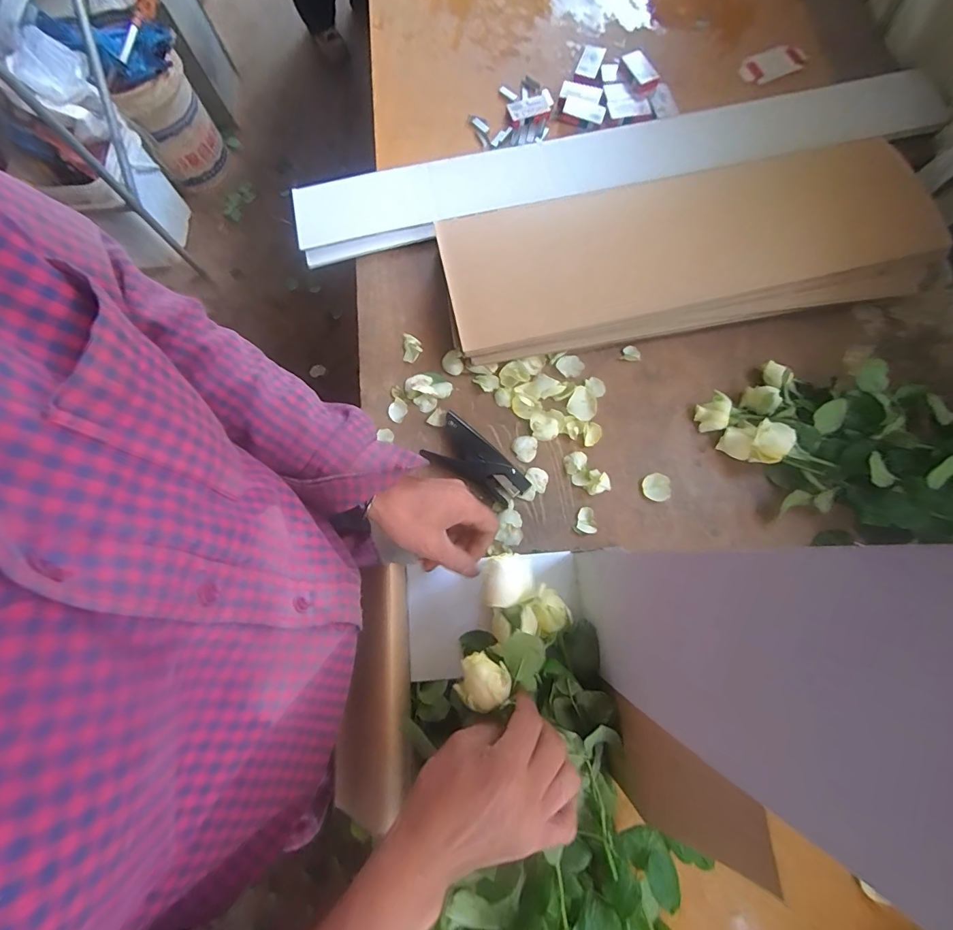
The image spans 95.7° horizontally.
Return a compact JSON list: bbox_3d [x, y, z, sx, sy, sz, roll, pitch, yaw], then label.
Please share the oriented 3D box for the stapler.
[{"bbox_3d":[0.003,-0.003,0.596,0.145,0.025,0.069,35,80,8],"label":"stapler"}]

